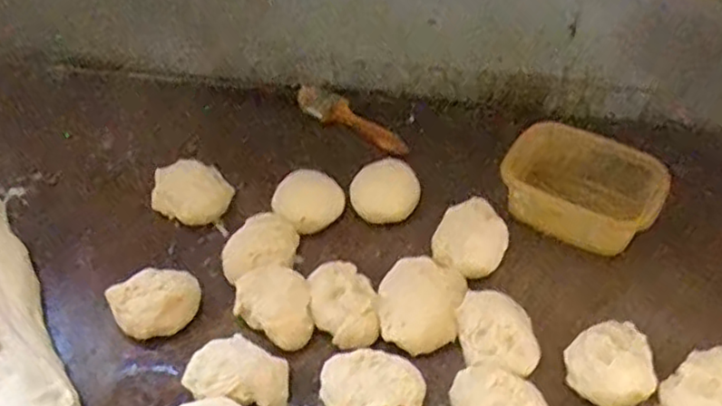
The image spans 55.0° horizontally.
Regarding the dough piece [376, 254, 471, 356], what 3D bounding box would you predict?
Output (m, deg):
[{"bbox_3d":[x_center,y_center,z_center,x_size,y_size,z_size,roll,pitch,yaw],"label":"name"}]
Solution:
[{"bbox_3d":[0.056,0.096,0.664,0.079,0.030,0.086,-2,49,2],"label":"dough piece"}]

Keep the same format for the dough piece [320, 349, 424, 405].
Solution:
[{"bbox_3d":[0.009,0.161,0.605,0.087,0.032,0.069,-4,49,0],"label":"dough piece"}]

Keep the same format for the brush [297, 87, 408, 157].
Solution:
[{"bbox_3d":[-0.010,-0.102,0.875,0.151,0.029,0.027,29,52,-2],"label":"brush"}]

